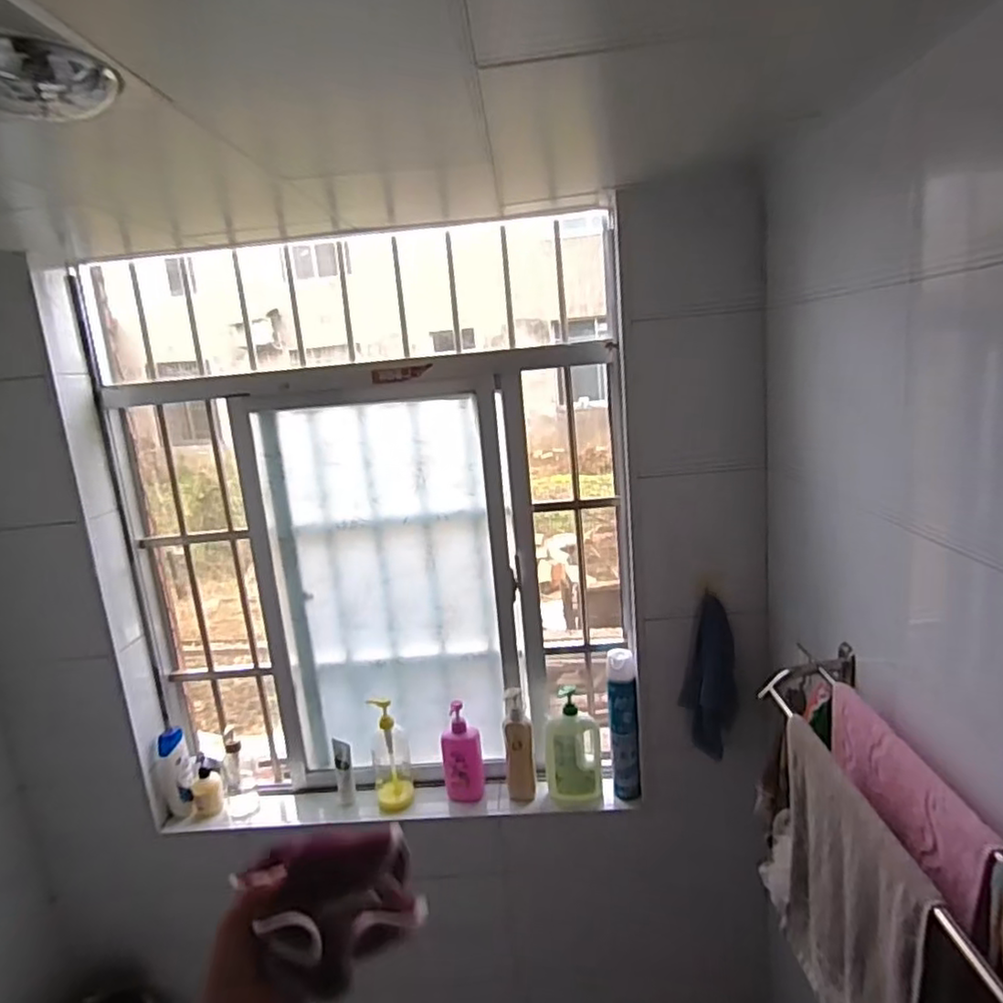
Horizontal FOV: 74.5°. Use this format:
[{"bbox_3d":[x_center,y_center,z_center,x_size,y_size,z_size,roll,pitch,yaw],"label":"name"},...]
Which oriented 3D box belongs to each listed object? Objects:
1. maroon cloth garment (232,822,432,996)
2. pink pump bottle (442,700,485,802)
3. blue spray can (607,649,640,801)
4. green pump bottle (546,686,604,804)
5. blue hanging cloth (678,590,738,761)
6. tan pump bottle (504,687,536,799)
[{"bbox_3d":[-0.127,0.309,0.509,0.127,0.068,0.085,-11,13,-23],"label":"maroon cloth garment"},{"bbox_3d":[-0.093,0.593,1.551,0.093,0.229,0.046,-7,12,-6],"label":"pink pump bottle"},{"bbox_3d":[0.275,0.504,1.490,0.056,0.336,0.072,-5,12,3],"label":"blue spray can"},{"bbox_3d":[0.164,0.566,1.524,0.126,0.256,0.060,-4,12,8],"label":"green pump bottle"},{"bbox_3d":[0.425,0.360,1.349,0.073,0.311,0.093,-11,14,-26],"label":"blue hanging cloth"},{"bbox_3d":[0.040,0.568,1.537,0.069,0.247,0.063,-5,12,3],"label":"tan pump bottle"}]

